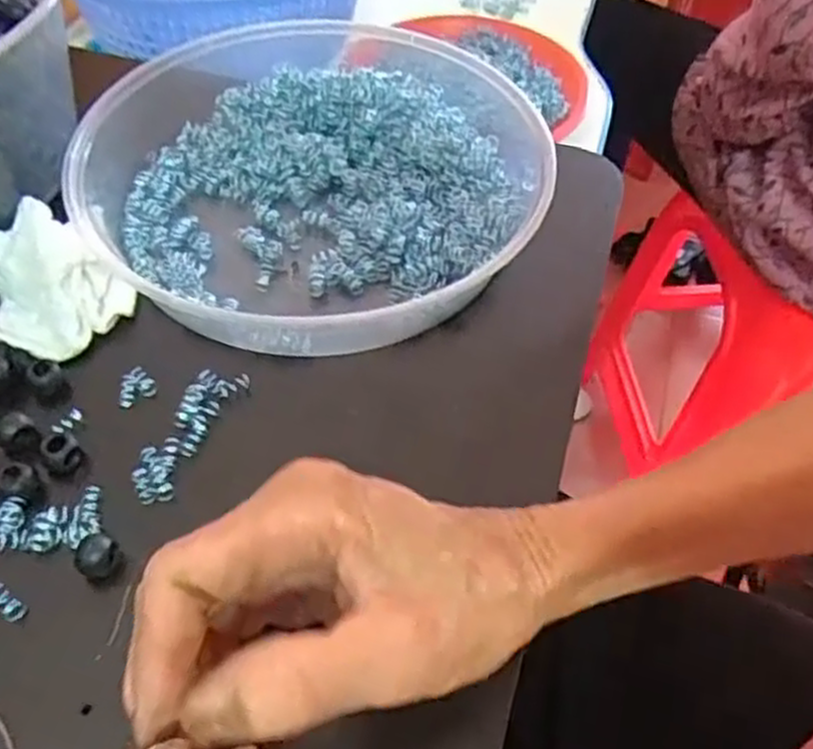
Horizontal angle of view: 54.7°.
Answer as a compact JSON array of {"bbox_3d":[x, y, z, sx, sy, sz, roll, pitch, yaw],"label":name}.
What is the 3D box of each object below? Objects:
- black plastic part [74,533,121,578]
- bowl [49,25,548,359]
[{"bbox_3d":[-0.112,0.067,0.285,0.013,0.013,0.014,3,53,-1],"label":"black plastic part"},{"bbox_3d":[-0.046,-0.097,0.400,0.228,0.049,0.226,6,53,1],"label":"bowl"}]

